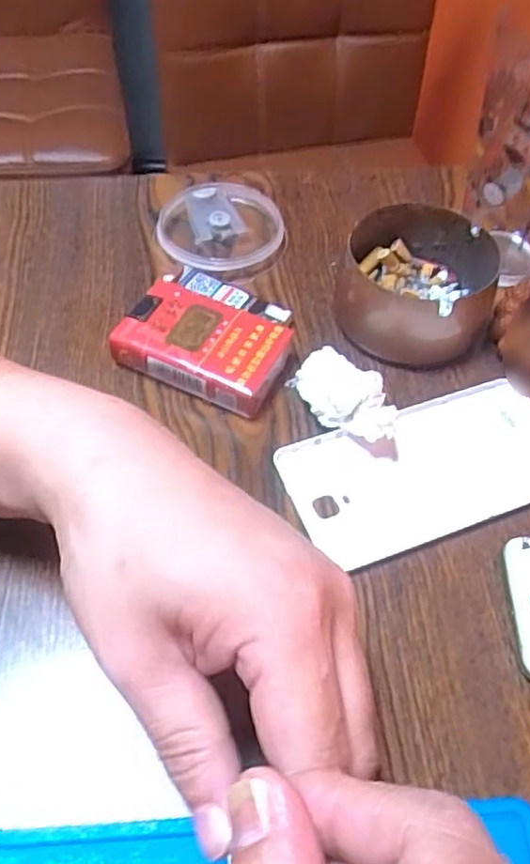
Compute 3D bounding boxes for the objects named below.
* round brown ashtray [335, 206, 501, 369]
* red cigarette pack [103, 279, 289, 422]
[{"bbox_3d":[0.087,-0.085,0.382,0.083,0.045,0.084,1,54,-1],"label":"round brown ashtray"},{"bbox_3d":[-0.034,-0.046,0.364,0.084,0.026,0.052,20,56,13],"label":"red cigarette pack"}]

